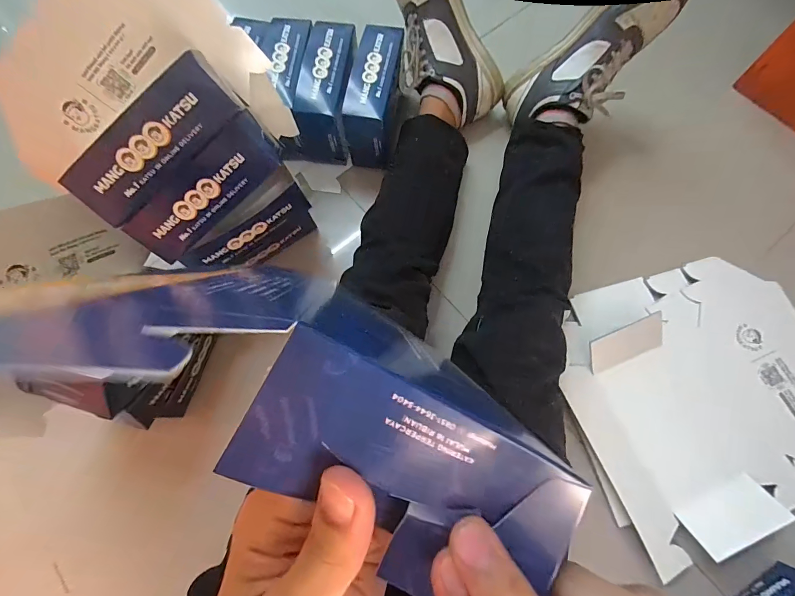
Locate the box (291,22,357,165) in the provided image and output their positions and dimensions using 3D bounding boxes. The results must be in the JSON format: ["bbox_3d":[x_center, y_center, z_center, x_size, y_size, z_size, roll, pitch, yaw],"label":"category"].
[{"bbox_3d":[-0.105,-0.318,0.614,0.076,0.120,0.197,9,73,4],"label":"box"}]

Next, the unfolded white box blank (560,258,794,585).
[{"bbox_3d":[0.401,0.118,0.496,0.344,0.034,0.322,-16,73,-3],"label":"unfolded white box blank"}]

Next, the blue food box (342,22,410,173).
[{"bbox_3d":[-0.029,-0.322,0.614,0.070,0.118,0.187,10,73,5],"label":"blue food box"}]

